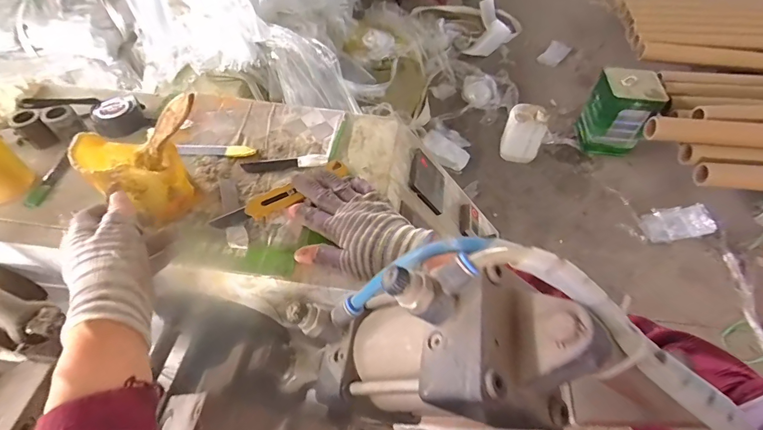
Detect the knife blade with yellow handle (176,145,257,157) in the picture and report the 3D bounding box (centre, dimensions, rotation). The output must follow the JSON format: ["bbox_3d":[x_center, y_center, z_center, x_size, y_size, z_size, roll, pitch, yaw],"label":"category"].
[{"bbox_3d":[-0.215,-0.086,0.500,0.098,0.011,0.021,1,54,1],"label":"knife blade with yellow handle"}]

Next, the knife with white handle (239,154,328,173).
[{"bbox_3d":[-0.123,-0.066,0.491,0.109,0.005,0.021,-6,54,-4],"label":"knife with white handle"}]

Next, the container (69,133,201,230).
[{"bbox_3d":[-0.260,-0.044,0.414,0.076,0.094,0.081,0,54,0],"label":"container"}]

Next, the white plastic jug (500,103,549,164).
[{"bbox_3d":[0.667,-0.381,1.798,0.171,0.267,0.129,18,56,13],"label":"white plastic jug"}]

